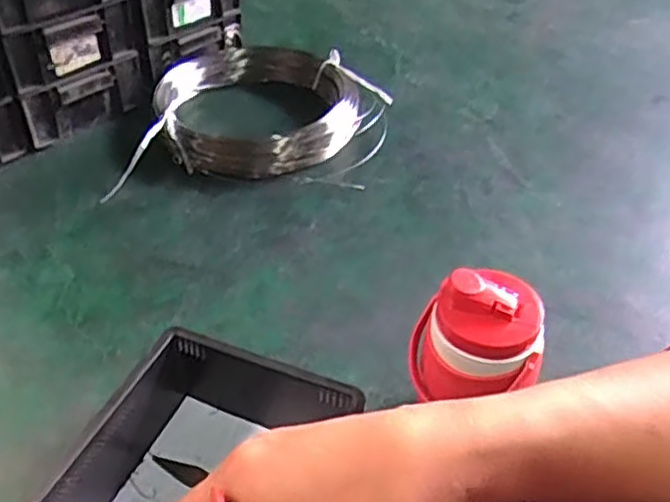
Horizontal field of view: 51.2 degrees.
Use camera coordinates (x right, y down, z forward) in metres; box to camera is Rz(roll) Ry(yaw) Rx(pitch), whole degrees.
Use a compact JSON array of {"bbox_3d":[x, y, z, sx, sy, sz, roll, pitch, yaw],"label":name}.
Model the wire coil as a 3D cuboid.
[{"bbox_3d":[-0.130,-0.269,1.320,0.429,0.090,0.398,1,42,-1],"label":"wire coil"}]

